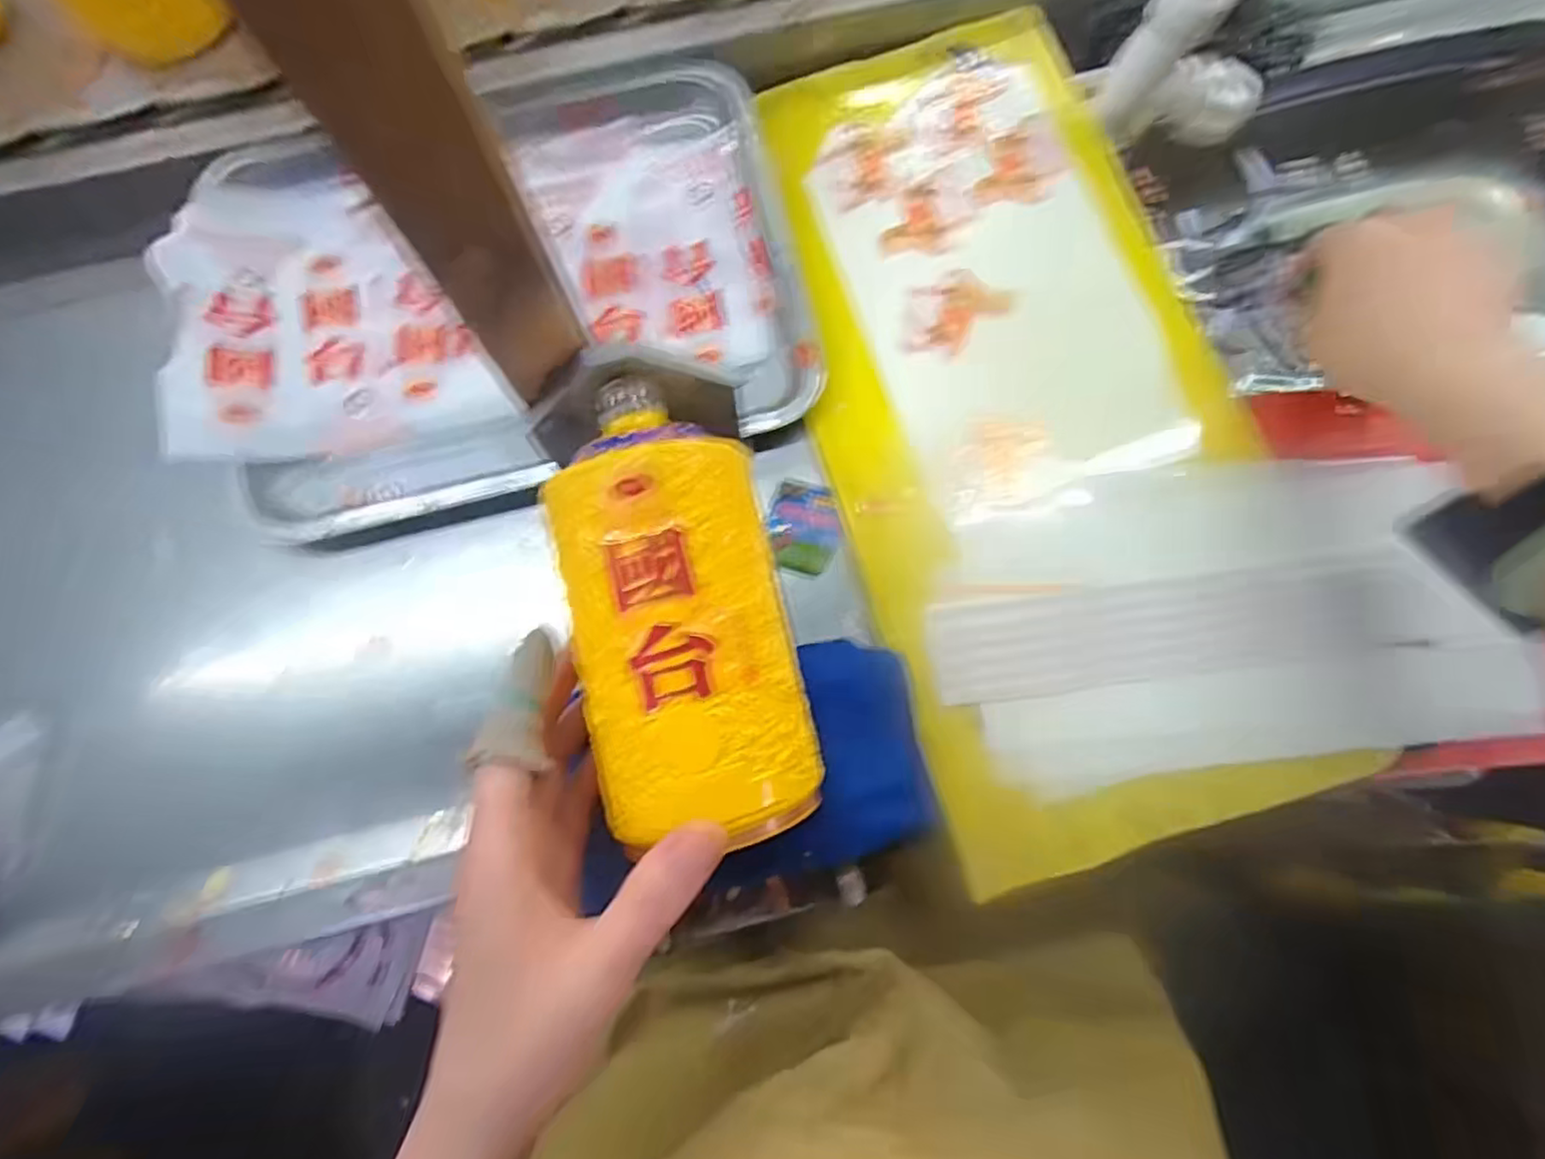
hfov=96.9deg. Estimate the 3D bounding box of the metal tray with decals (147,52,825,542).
[{"bbox_3d":[-0.172,-0.176,0.423,0.364,0.042,0.267,-14,79,-2],"label":"metal tray with decals"}]

